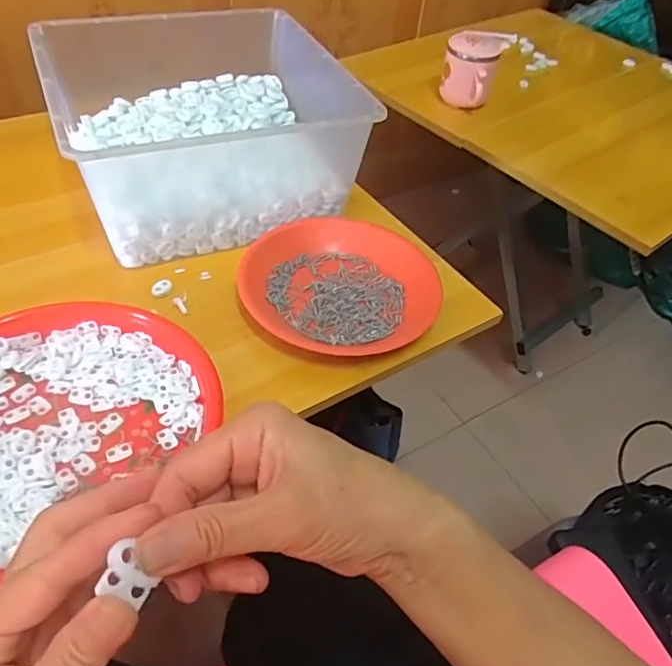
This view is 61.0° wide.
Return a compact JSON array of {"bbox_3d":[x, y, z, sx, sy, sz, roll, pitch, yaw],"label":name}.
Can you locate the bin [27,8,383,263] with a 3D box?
[{"bbox_3d":[-0.143,-0.228,0.630,0.287,0.130,0.269,-17,52,-20],"label":"bin"}]

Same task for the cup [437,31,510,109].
[{"bbox_3d":[0.200,-0.391,0.862,0.080,0.097,0.065,17,49,9],"label":"cup"}]

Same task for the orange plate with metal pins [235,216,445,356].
[{"bbox_3d":[0.004,-0.047,0.571,0.189,0.033,0.175,3,48,-3],"label":"orange plate with metal pins"}]

